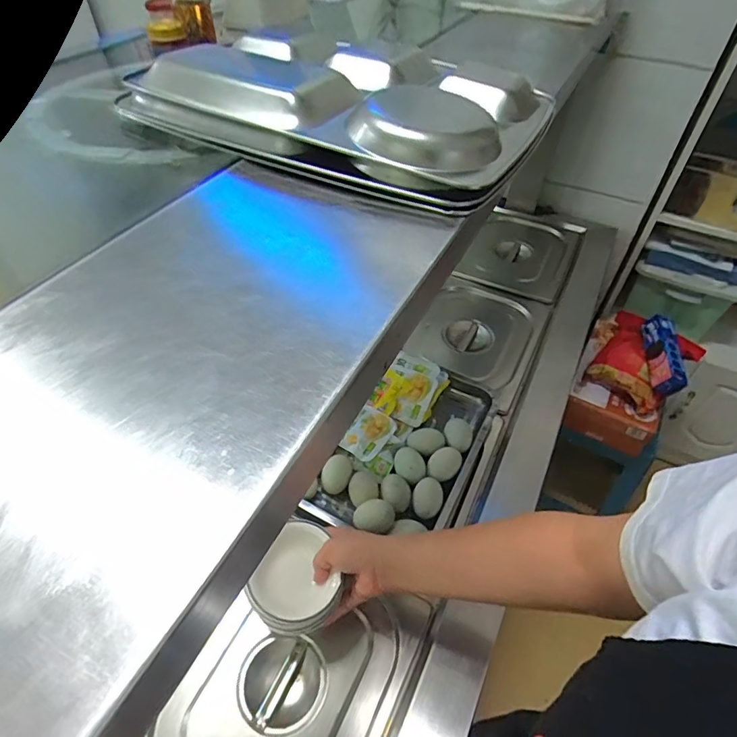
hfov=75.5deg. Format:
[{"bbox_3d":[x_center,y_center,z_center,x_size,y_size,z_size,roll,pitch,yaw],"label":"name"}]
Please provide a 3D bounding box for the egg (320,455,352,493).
[{"bbox_3d":[-0.048,0.162,0.719,0.047,0.051,0.048,1,48,-1],"label":"egg"}]

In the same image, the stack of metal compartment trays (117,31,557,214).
[{"bbox_3d":[-0.015,-0.241,0.420,0.317,0.035,0.247,24,51,19],"label":"stack of metal compartment trays"}]

